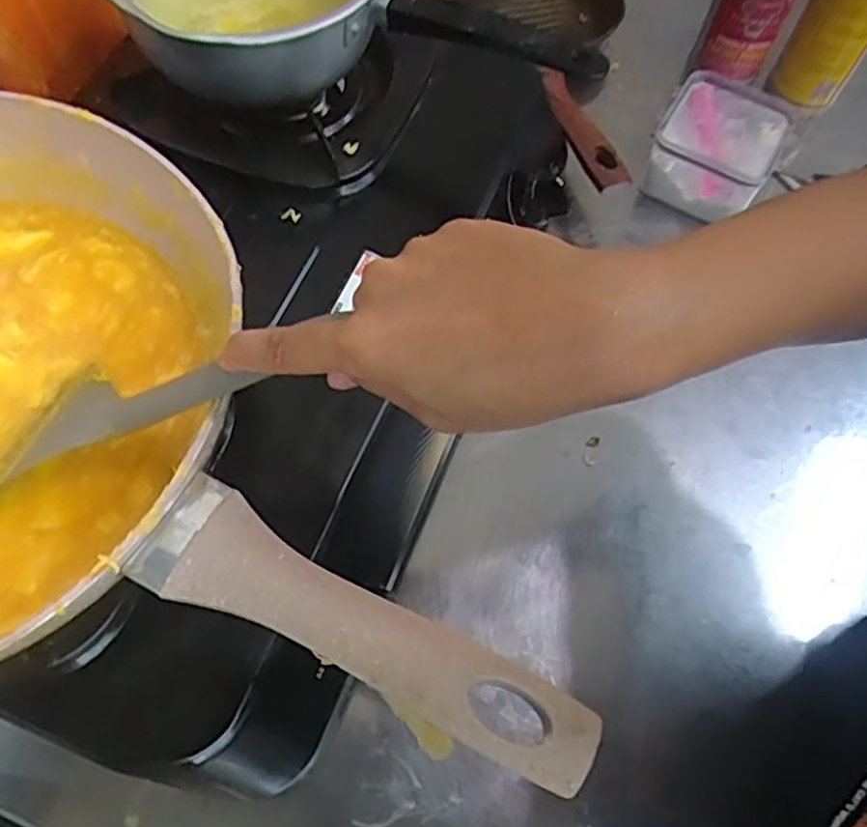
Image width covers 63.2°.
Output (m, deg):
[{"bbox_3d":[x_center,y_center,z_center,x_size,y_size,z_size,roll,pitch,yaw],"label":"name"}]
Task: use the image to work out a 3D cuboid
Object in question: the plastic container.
[{"bbox_3d":[0.256,-0.241,0.642,0.106,0.063,0.113,27,68,9],"label":"plastic container"}]

